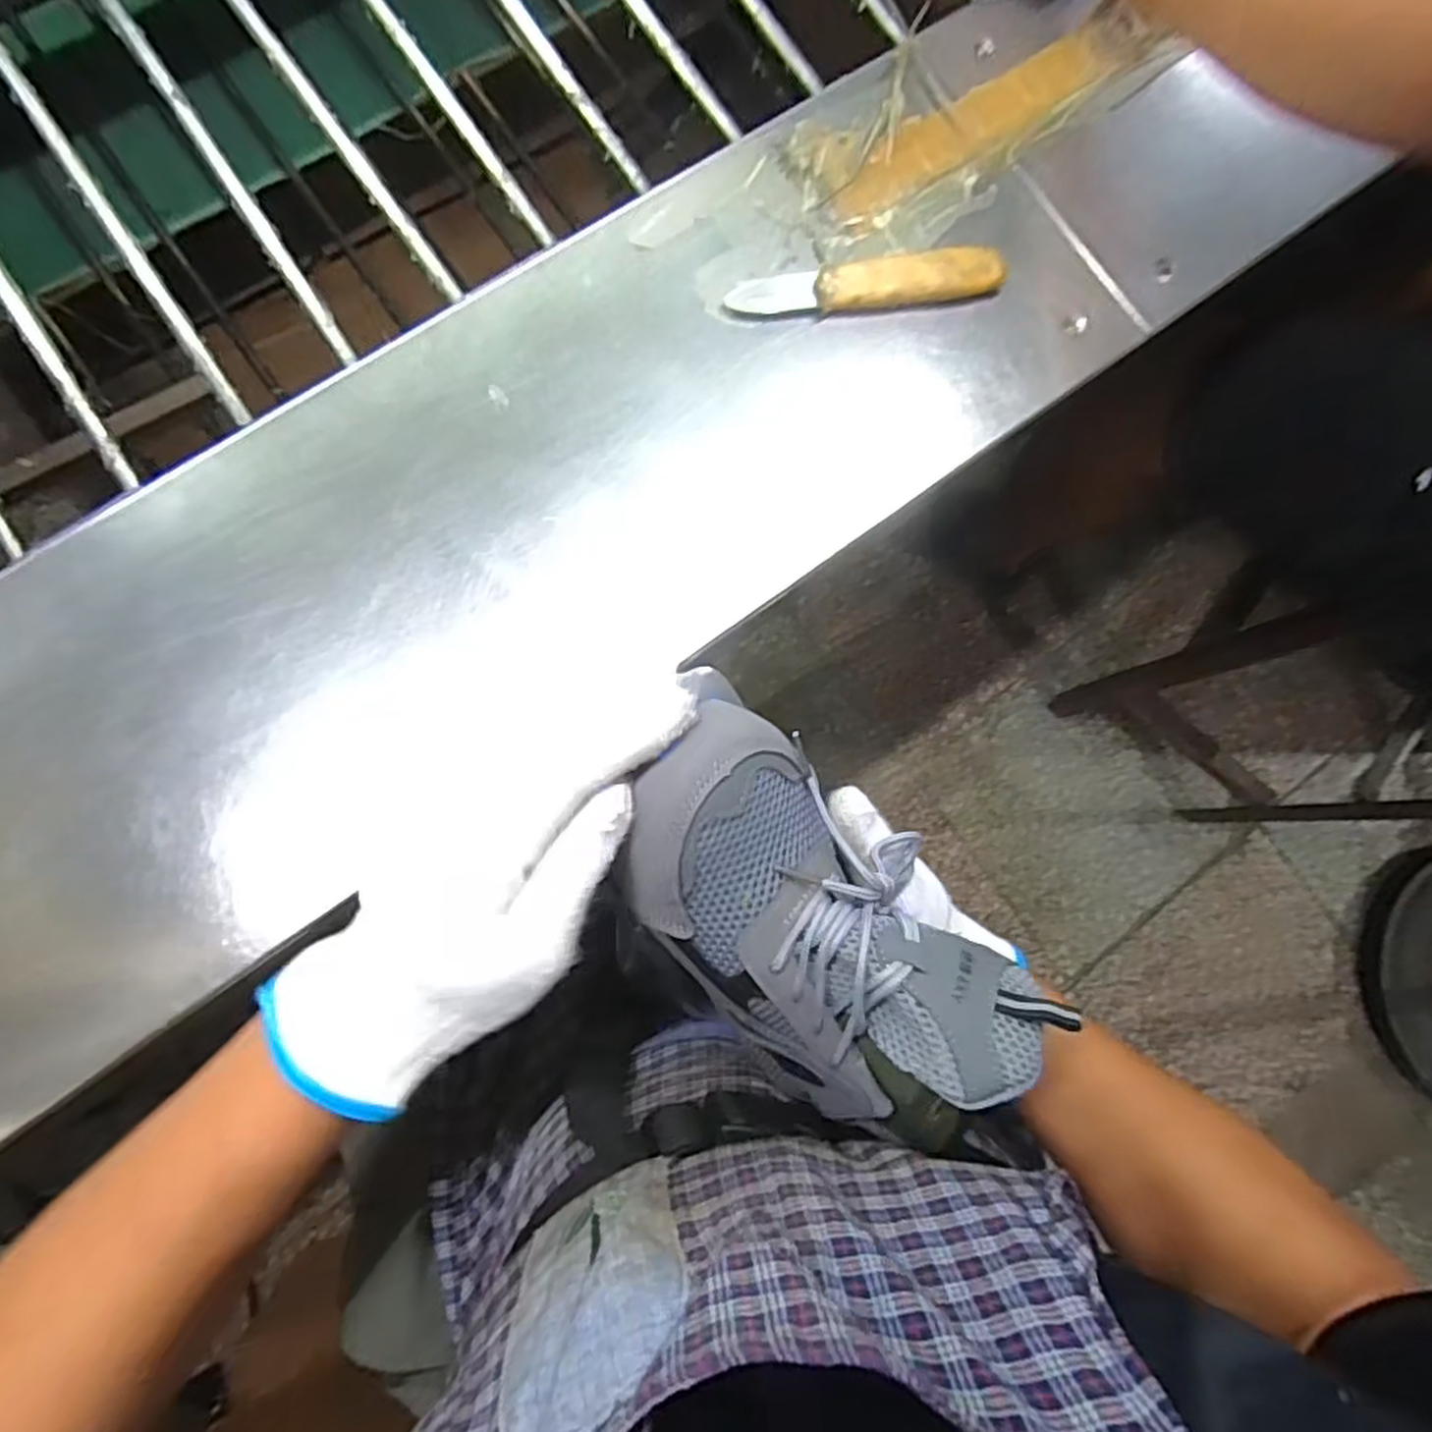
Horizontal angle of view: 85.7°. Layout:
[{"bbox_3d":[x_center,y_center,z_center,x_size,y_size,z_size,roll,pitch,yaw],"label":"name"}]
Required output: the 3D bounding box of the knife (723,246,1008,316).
[{"bbox_3d":[0.088,-0.247,0.441,0.158,0.014,0.025,-8,85,-7],"label":"knife"}]

